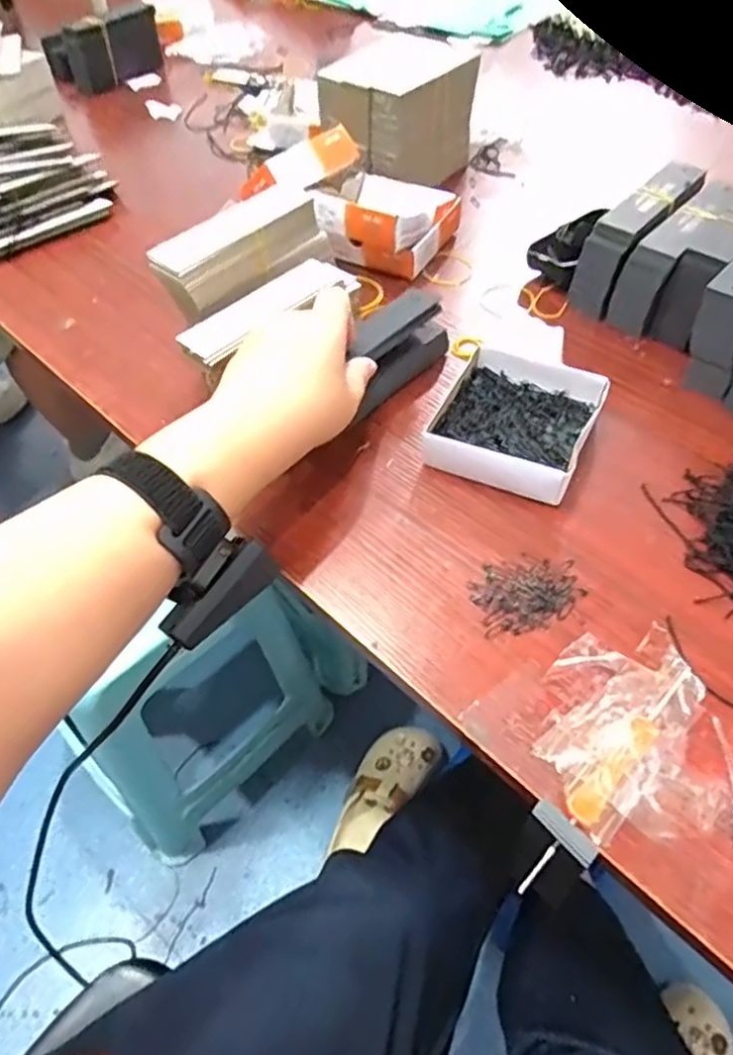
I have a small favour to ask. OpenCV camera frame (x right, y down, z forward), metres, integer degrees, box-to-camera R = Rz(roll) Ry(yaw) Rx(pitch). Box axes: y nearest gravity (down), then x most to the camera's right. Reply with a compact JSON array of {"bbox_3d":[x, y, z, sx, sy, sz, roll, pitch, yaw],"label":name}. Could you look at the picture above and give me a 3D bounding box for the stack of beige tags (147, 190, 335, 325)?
[{"bbox_3d":[-0.086,-0.195,0.475,0.032,0.049,0.139,34,60,24],"label":"stack of beige tags"}]

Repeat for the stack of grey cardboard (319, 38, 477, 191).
[{"bbox_3d":[0.030,-0.407,0.673,0.102,0.112,0.142,32,60,23],"label":"stack of grey cardboard"}]

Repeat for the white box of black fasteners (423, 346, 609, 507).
[{"bbox_3d":[0.105,-0.078,0.468,0.098,0.026,0.124,20,56,16],"label":"white box of black fasteners"}]

